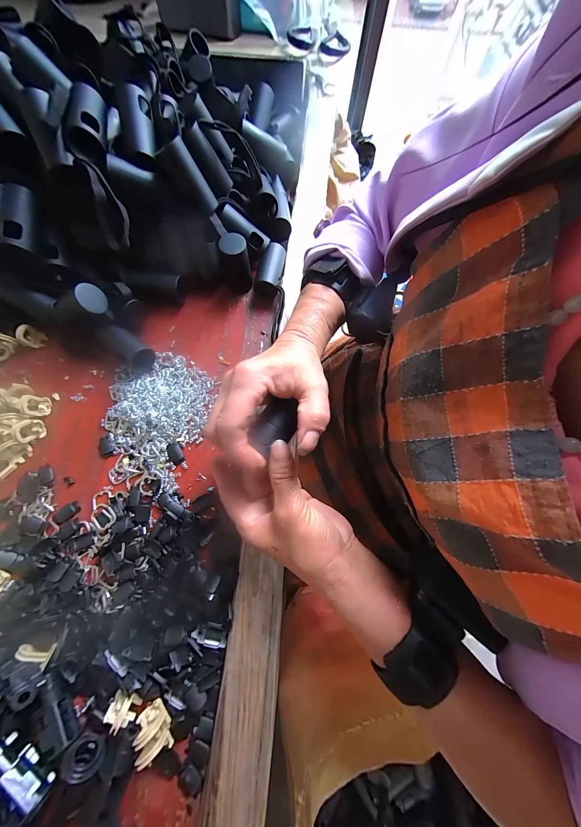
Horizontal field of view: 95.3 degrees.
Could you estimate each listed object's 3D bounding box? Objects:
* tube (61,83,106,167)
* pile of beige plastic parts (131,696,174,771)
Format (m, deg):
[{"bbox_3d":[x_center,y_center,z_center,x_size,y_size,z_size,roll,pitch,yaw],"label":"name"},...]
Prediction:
[{"bbox_3d":[-0.192,-0.272,0.246,0.031,0.028,0.066,-11,73,-6],"label":"tube"},{"bbox_3d":[-0.108,0.251,0.204,0.024,0.019,0.032,-25,75,-10],"label":"pile of beige plastic parts"}]

